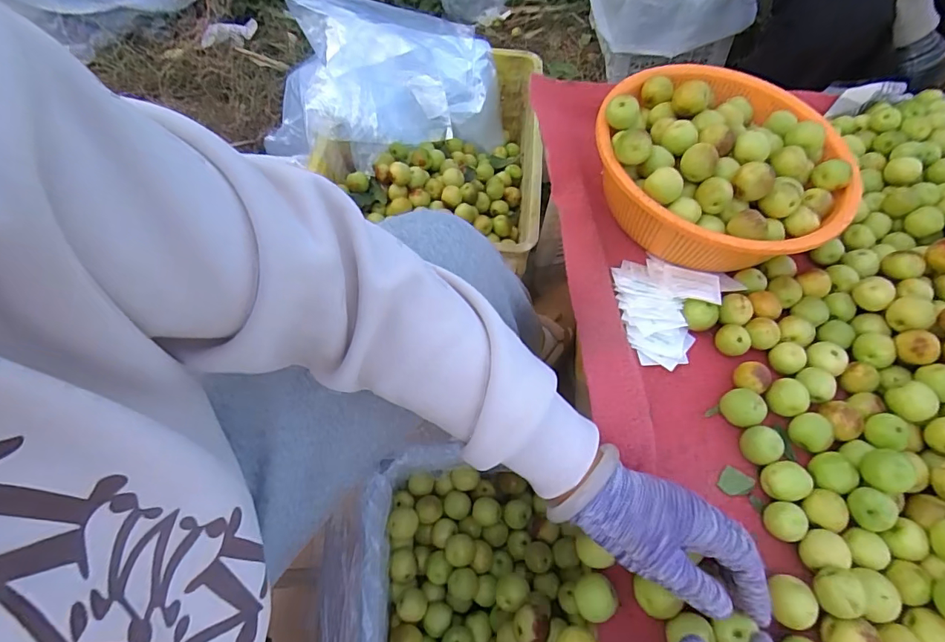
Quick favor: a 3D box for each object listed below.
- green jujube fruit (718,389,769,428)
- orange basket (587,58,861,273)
[{"bbox_3d":[0.246,0.080,0.433,0.028,0.029,0.035,-22,64,-14],"label":"green jujube fruit"},{"bbox_3d":[0.268,-0.171,0.510,0.246,0.099,0.263,1,61,-2],"label":"orange basket"}]

